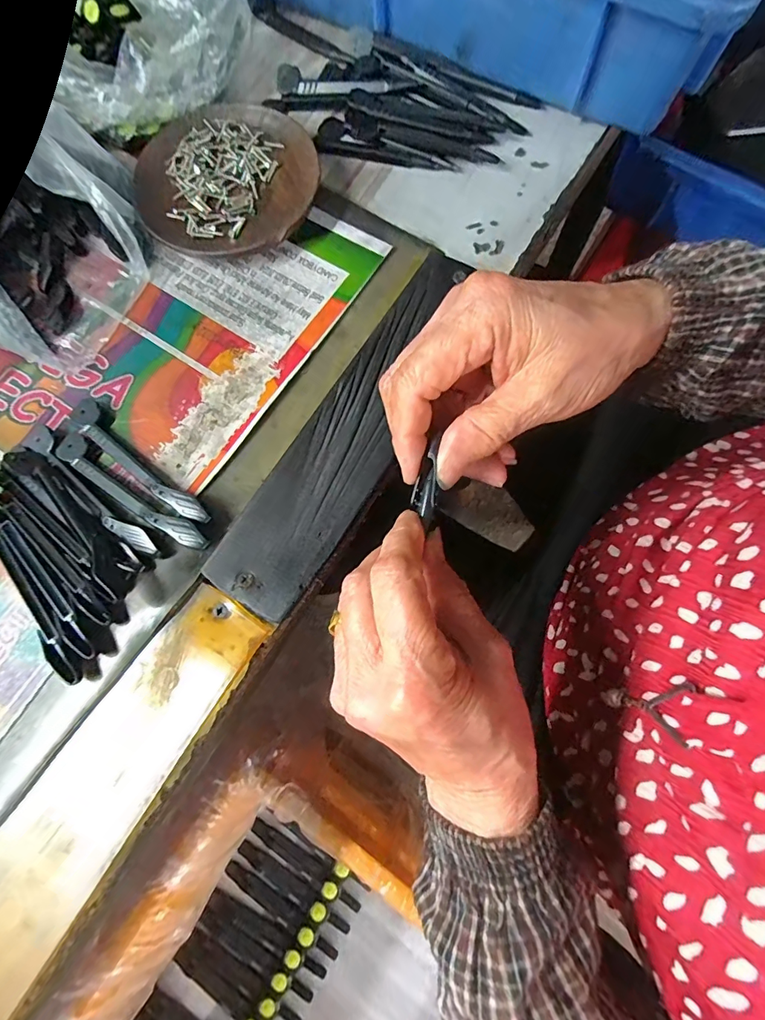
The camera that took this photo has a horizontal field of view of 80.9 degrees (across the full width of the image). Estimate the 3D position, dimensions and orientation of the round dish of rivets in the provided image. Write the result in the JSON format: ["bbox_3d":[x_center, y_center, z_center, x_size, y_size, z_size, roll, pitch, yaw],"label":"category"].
[{"bbox_3d":[-0.099,-0.210,0.290,0.114,0.016,0.109,-1,74,2],"label":"round dish of rivets"}]

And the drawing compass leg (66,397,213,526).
[{"bbox_3d":[-0.132,-0.027,0.242,0.109,0.011,0.017,37,79,11],"label":"drawing compass leg"}]

